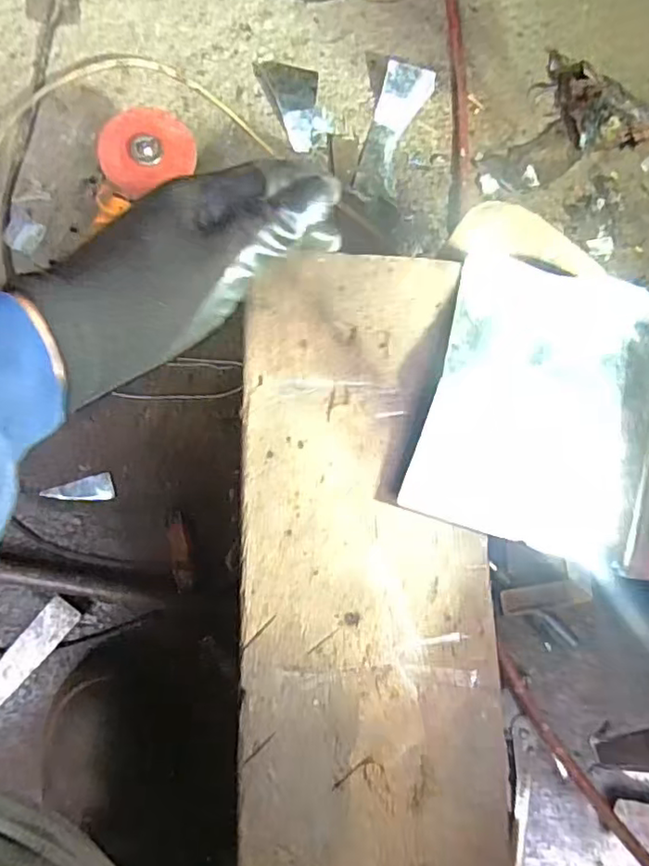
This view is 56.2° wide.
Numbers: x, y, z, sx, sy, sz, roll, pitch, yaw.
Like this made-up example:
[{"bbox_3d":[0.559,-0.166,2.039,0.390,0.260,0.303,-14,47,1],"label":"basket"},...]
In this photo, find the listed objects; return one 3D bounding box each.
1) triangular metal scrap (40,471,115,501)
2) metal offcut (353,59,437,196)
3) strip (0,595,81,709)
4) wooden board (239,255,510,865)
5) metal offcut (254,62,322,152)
[{"bbox_3d":[-0.246,0.056,0.607,0.066,0.010,0.027,-5,85,-8],"label":"triangular metal scrap"},{"bbox_3d":[0.077,-0.334,0.665,0.054,0.044,0.127,16,83,-6],"label":"metal offcut"},{"bbox_3d":[-0.299,0.230,0.576,0.034,0.007,0.164,42,81,-15],"label":"strip"},{"bbox_3d":[0.028,0.135,0.353,0.150,0.012,0.474,-1,85,-8],"label":"wooden board"},{"bbox_3d":[-0.028,-0.370,0.669,0.061,0.018,0.109,-24,88,-9],"label":"metal offcut"}]

